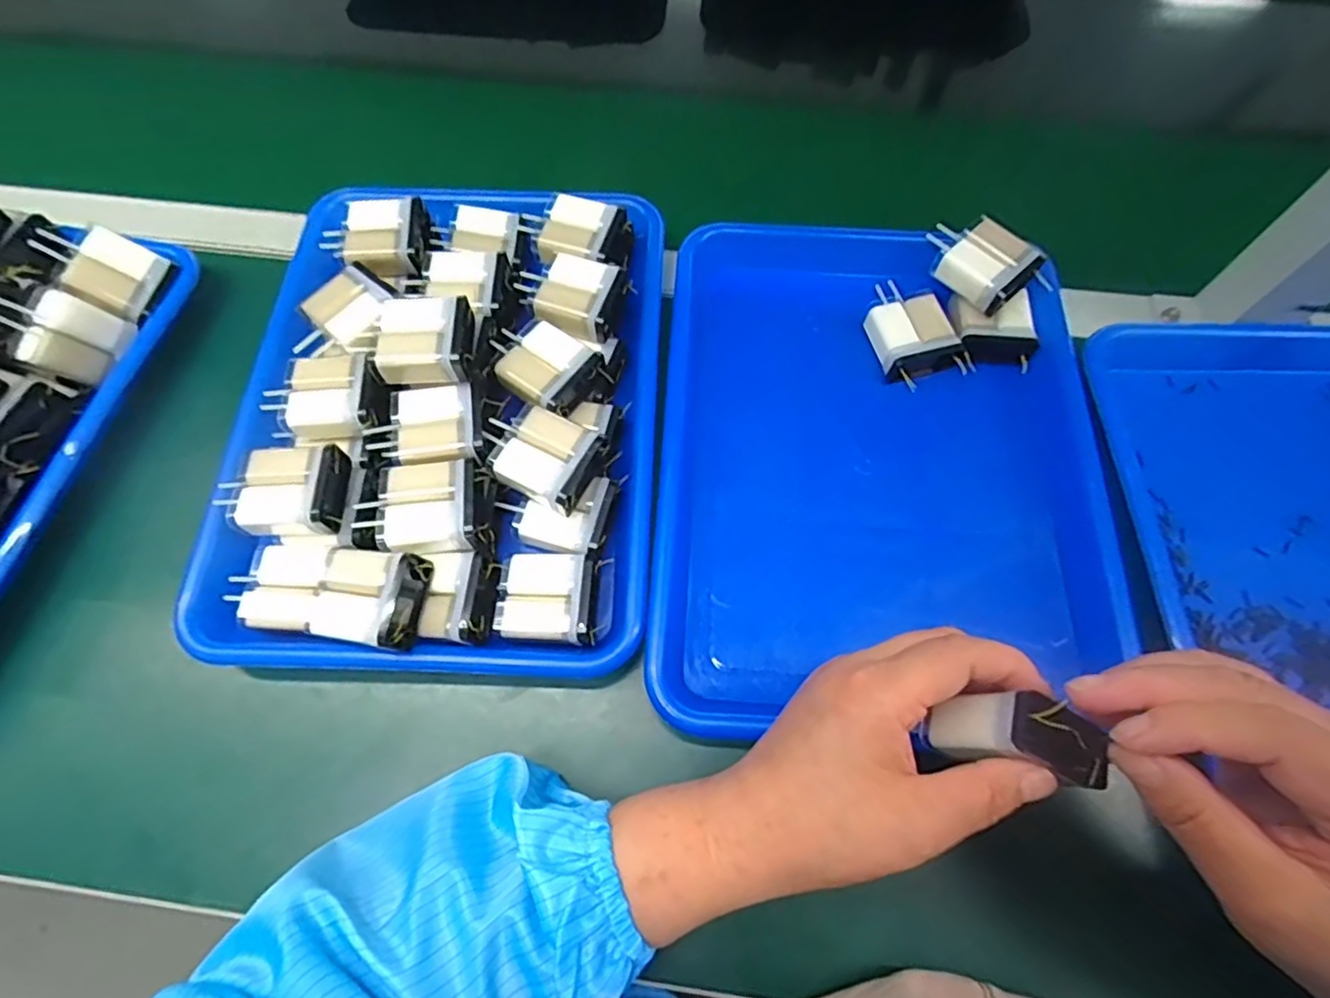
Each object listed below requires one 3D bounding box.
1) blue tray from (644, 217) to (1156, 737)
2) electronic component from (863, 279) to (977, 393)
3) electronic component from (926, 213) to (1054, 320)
[{"bbox_3d":[0.122,-0.029,0.391,0.250,0.045,0.314,3,65,1],"label":"blue tray"},{"bbox_3d":[0.158,-0.108,0.419,0.049,0.021,0.075,-18,67,-8],"label":"electronic component"},{"bbox_3d":[0.200,-0.151,0.409,0.044,0.024,0.072,-42,72,-17],"label":"electronic component"}]

